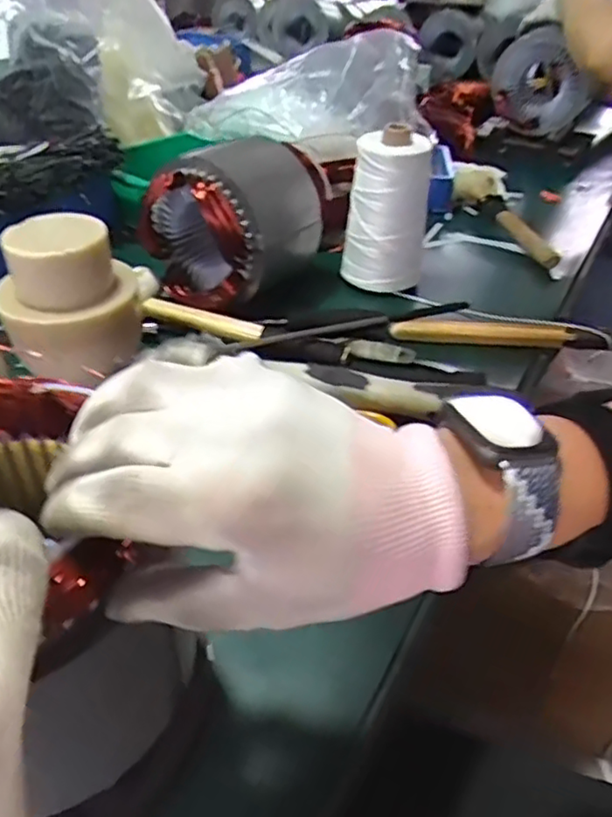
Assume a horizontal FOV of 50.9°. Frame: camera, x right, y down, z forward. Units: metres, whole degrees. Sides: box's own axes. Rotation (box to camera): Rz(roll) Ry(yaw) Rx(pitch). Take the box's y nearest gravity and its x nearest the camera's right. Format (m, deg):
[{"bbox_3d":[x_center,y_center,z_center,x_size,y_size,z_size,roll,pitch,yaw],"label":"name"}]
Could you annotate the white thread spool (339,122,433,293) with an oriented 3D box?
[{"bbox_3d":[0.090,-0.213,0.713,0.088,0.174,0.073,7,39,6],"label":"white thread spool"}]

